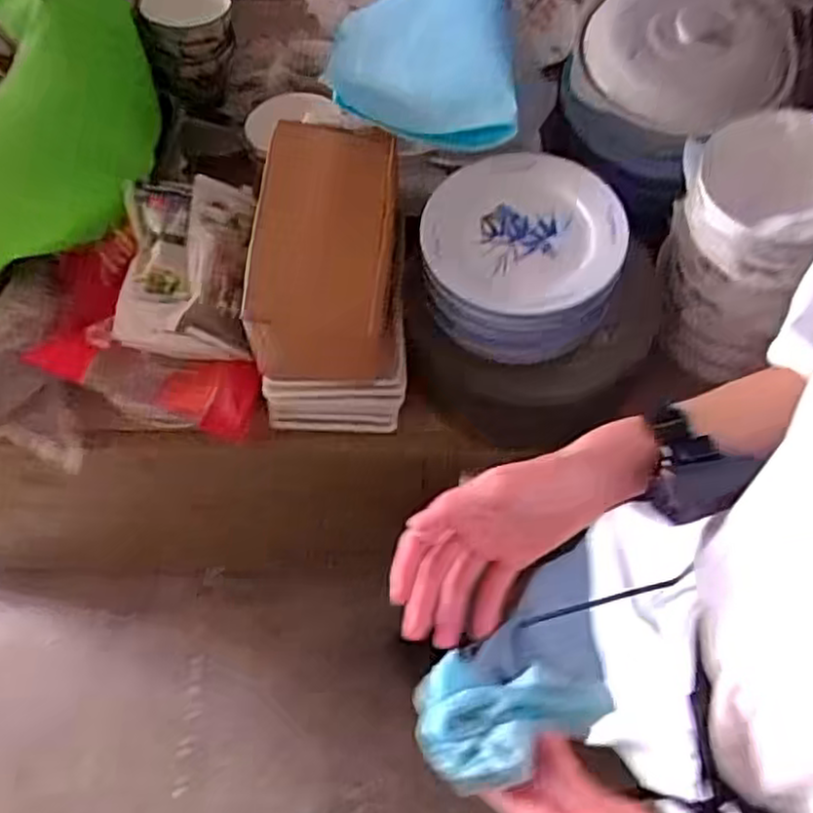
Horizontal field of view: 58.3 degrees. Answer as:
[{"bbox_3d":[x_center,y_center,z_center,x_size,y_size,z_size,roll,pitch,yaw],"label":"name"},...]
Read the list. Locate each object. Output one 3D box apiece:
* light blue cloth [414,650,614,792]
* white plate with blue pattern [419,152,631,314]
[{"bbox_3d":[0.061,0.192,0.437,0.111,0.068,0.069,10,70,6],"label":"light blue cloth"},{"bbox_3d":[0.115,-0.173,0.713,0.194,0.032,0.191,-1,66,2],"label":"white plate with blue pattern"}]

